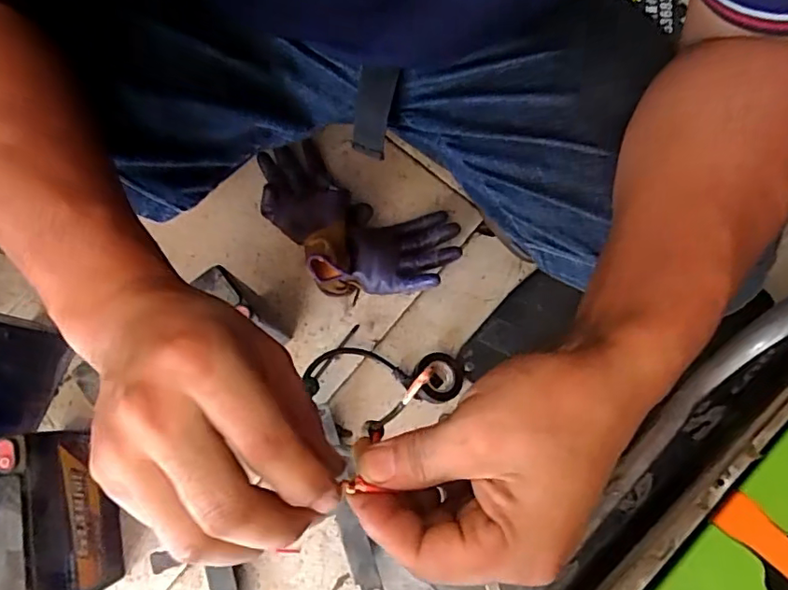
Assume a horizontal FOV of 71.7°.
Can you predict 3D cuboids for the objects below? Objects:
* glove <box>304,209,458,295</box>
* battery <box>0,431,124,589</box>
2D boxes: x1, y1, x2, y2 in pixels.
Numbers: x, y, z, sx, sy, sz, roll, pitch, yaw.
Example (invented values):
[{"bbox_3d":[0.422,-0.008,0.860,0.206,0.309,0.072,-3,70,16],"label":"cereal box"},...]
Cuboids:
[{"bbox_3d":[-0.007,-0.046,0.677,0.191,0.091,0.099,-16,78,-3],"label":"glove"},{"bbox_3d":[-0.374,0.243,0.592,0.083,0.182,0.175,-9,78,-1],"label":"battery"}]

